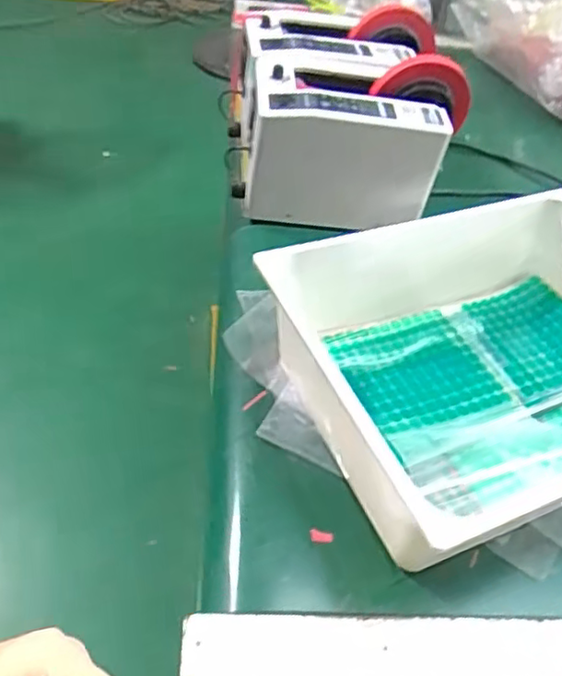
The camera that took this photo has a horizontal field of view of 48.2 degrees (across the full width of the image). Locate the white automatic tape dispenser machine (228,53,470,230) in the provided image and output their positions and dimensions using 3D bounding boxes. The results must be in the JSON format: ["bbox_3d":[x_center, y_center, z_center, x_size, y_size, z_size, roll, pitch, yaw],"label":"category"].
[{"bbox_3d":[0.081,-0.243,0.747,0.257,0.148,0.162,3,48,-4],"label":"white automatic tape dispenser machine"}]

